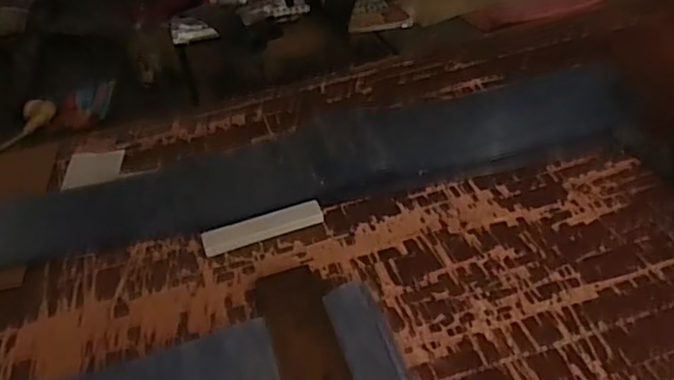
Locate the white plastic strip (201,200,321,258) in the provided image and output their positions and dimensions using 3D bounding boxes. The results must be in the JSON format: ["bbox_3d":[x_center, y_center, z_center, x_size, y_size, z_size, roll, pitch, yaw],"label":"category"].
[{"bbox_3d":[-0.069,0.034,0.588,0.111,0.004,0.030,-16,54,-11],"label":"white plastic strip"}]

